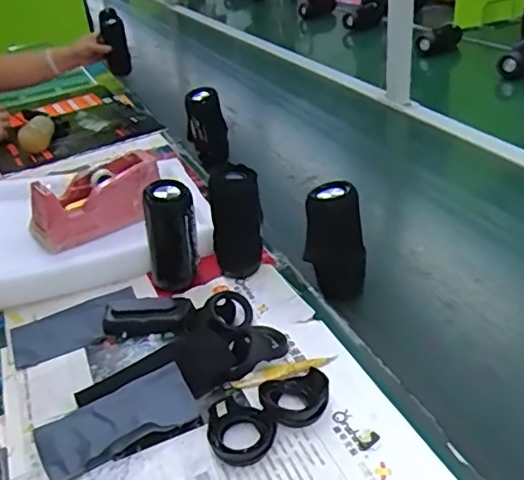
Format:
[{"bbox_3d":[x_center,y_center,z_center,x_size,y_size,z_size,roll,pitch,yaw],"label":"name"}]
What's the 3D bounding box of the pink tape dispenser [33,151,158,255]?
[{"bbox_3d":[-0.254,-0.061,0.887,0.202,0.090,0.068,-29,38,-30],"label":"pink tape dispenser"}]

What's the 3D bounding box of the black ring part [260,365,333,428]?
[{"bbox_3d":[0.034,0.157,0.583,0.070,0.029,0.059,-8,32,0],"label":"black ring part"}]

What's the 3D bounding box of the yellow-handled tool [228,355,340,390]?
[{"bbox_3d":[0.026,0.143,0.632,0.117,0.012,0.016,-16,33,-13],"label":"yellow-handled tool"}]

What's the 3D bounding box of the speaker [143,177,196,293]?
[{"bbox_3d":[-0.120,-0.009,0.762,0.066,0.129,0.051,-12,32,-7],"label":"speaker"}]

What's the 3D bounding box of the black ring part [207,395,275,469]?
[{"bbox_3d":[-0.020,0.185,0.554,0.063,0.026,0.063,-8,32,0],"label":"black ring part"}]

